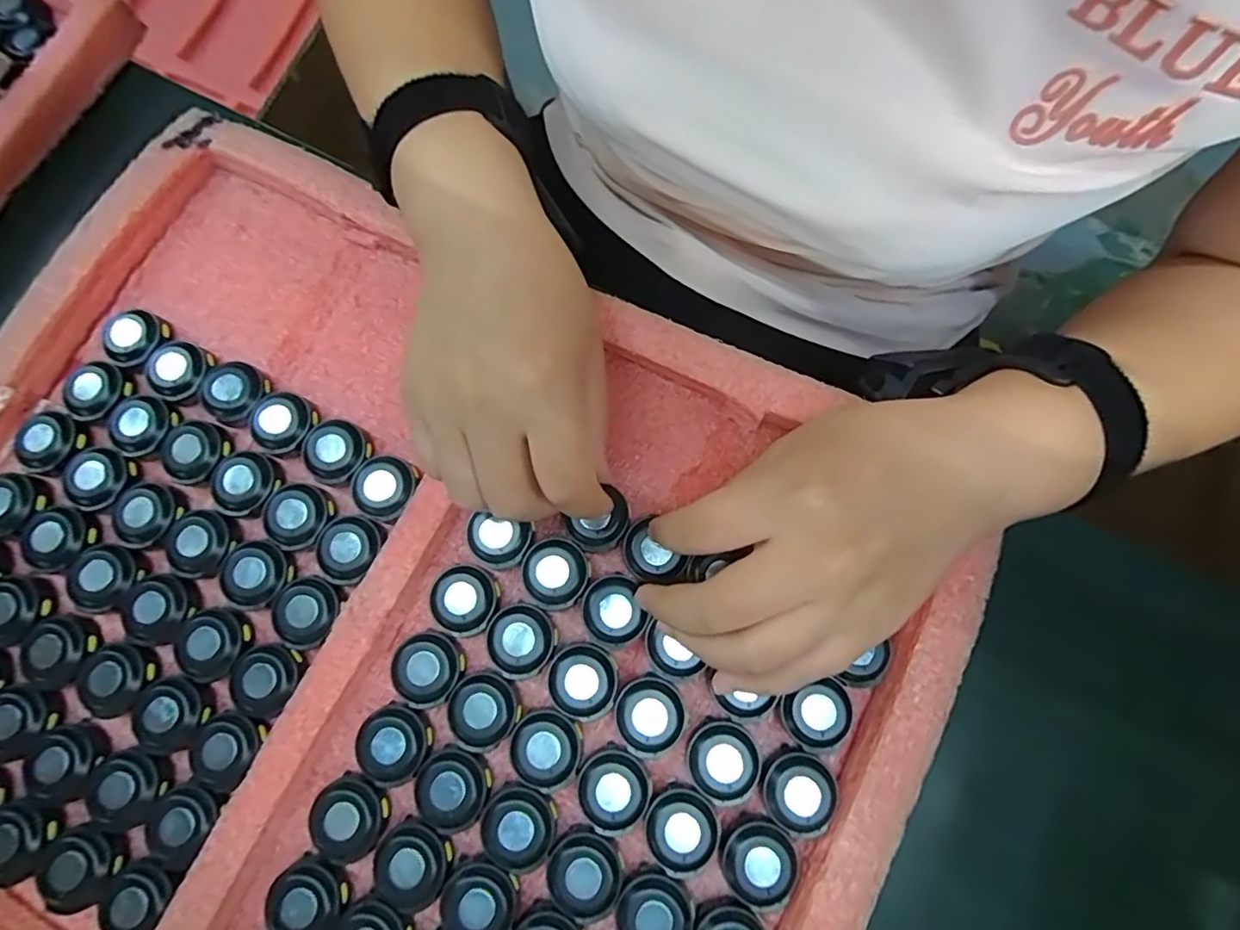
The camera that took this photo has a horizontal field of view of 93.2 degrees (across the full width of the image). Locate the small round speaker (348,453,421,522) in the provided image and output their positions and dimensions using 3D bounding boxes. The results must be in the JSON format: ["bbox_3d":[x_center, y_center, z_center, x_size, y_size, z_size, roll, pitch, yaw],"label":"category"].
[{"bbox_3d":[-0.109,0.011,0.271,0.028,0.012,0.028,14,81,6],"label":"small round speaker"}]

